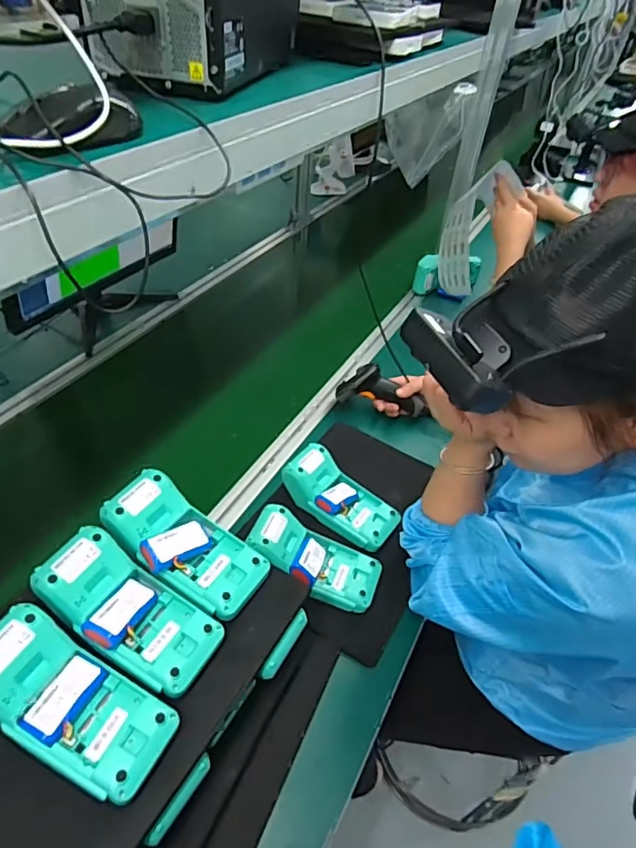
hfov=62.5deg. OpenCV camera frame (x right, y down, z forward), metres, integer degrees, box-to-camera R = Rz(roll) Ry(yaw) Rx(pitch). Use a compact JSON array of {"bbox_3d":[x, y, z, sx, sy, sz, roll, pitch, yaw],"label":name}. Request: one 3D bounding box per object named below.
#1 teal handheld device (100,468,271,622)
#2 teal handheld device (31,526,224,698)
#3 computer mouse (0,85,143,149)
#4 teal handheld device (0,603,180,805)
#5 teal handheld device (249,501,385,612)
[{"bbox_3d":[-0.137,0.125,0.549,0.175,0.038,0.083,37,49,7],"label":"teal handheld device"},{"bbox_3d":[-0.178,0.178,0.496,0.175,0.039,0.079,37,49,5],"label":"teal handheld device"},{"bbox_3d":[-0.178,-0.229,0.392,0.049,0.033,0.103,31,49,23],"label":"computer mouse"},{"bbox_3d":[-0.207,0.230,0.435,0.175,0.032,0.079,35,48,2],"label":"teal handheld device"},{"bbox_3d":[-0.005,0.176,0.688,0.178,0.033,0.083,31,46,-1],"label":"teal handheld device"}]

